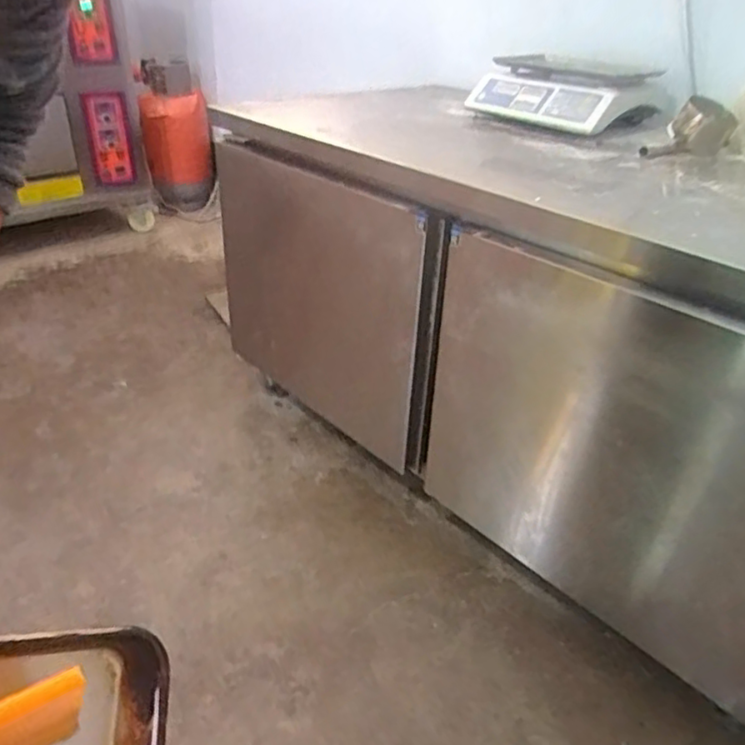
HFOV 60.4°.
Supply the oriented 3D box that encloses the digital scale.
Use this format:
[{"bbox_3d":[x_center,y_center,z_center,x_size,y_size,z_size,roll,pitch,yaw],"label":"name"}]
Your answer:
[{"bbox_3d":[0.449,-0.653,1.503,0.365,0.118,0.364,28,40,36],"label":"digital scale"}]

